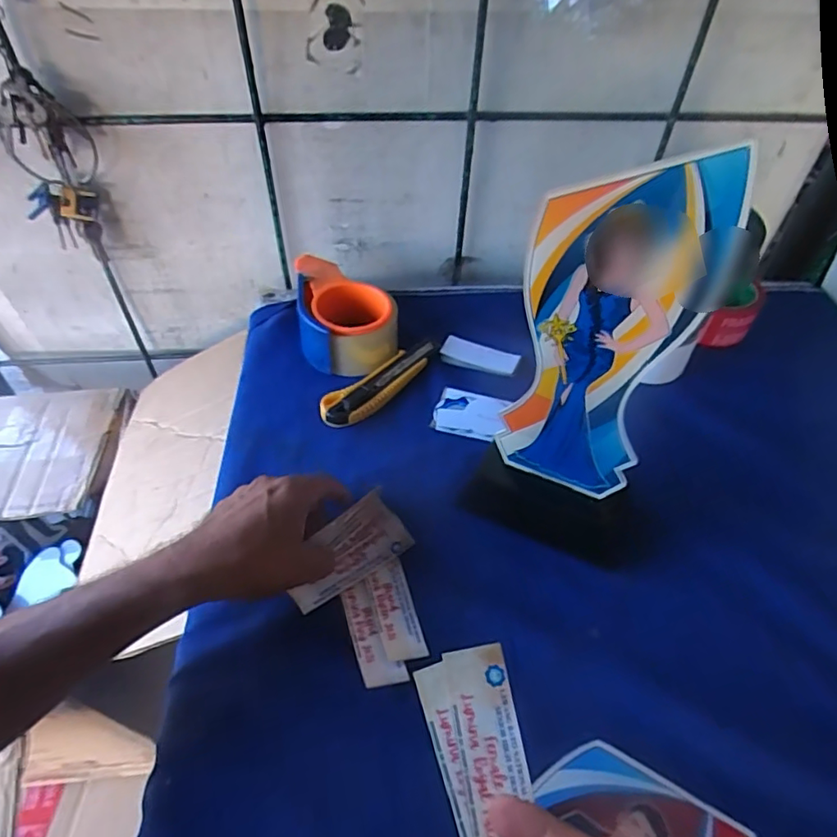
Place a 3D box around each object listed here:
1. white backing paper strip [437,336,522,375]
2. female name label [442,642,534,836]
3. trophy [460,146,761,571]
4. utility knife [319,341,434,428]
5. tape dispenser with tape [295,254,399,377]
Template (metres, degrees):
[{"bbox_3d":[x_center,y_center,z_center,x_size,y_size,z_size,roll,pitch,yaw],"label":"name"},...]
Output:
[{"bbox_3d":[0.066,-0.067,0.593,0.080,0.009,0.035,15,50,12],"label":"white backing paper strip"},{"bbox_3d":[0.034,0.154,0.265,0.030,0.004,0.086,-13,59,4],"label":"female name label"},{"bbox_3d":[0.109,-0.014,0.360,0.129,0.284,0.053,12,49,10],"label":"trophy"},{"bbox_3d":[-0.035,-0.036,0.564,0.142,0.022,0.036,-36,58,-28],"label":"utility knife"},{"bbox_3d":[-0.077,-0.113,0.603,0.097,0.066,0.125,-7,49,-7],"label":"tape dispenser with tape"}]

